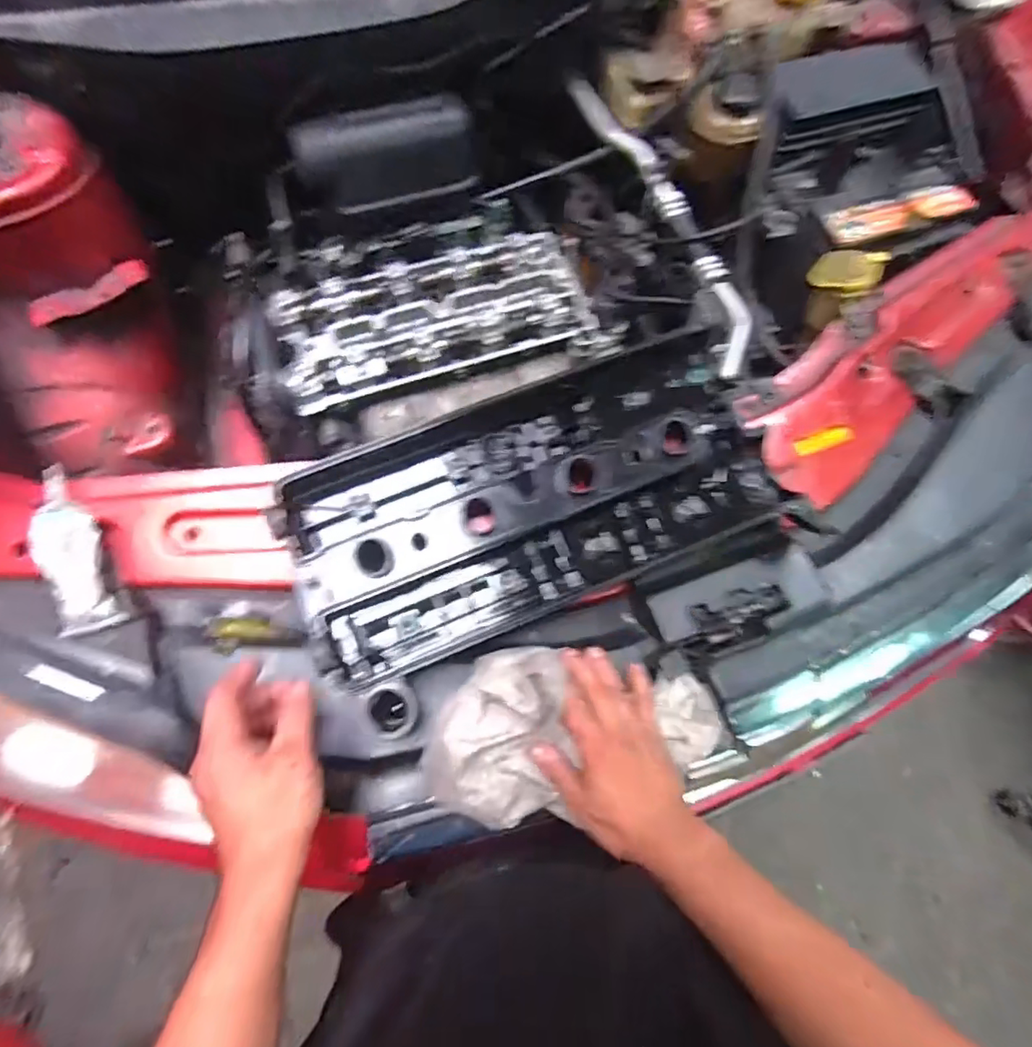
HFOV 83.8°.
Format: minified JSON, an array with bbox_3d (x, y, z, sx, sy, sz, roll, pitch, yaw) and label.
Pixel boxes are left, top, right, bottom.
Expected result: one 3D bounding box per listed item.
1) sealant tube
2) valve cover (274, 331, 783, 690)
[{"bbox_3d":[-0.377,0.020,0.490,0.044,0.032,0.145,-22,76,-9],"label":"sealant tube"},{"bbox_3d":[0.024,-0.026,0.523,0.431,0.058,0.191,-23,76,-9],"label":"valve cover"}]

